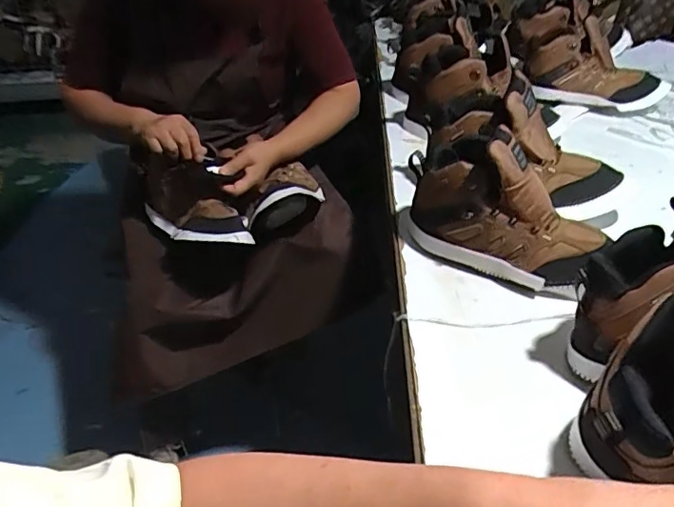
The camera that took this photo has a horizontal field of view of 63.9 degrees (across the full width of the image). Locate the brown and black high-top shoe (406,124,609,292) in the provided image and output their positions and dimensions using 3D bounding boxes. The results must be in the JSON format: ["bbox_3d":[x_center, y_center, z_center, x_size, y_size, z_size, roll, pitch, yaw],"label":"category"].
[{"bbox_3d":[0.197,-0.061,0.653,0.243,0.152,0.102,28,43,27],"label":"brown and black high-top shoe"}]

